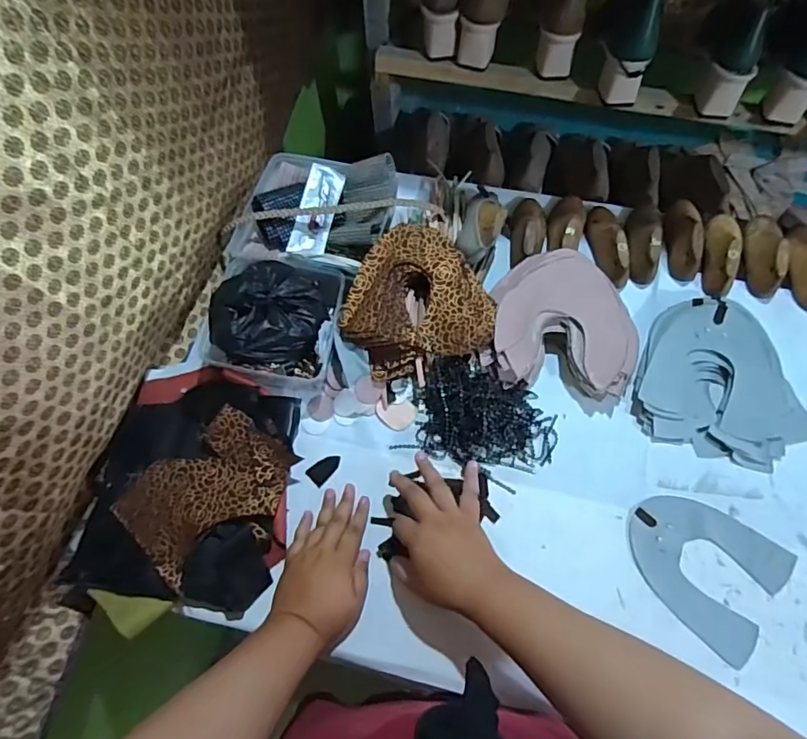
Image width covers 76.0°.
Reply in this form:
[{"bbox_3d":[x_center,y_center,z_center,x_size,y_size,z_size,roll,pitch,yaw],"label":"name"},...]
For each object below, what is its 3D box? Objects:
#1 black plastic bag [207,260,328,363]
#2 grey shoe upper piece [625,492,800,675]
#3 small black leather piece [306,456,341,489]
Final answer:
[{"bbox_3d":[-0.167,-0.076,0.648,0.144,0.070,0.148,-10,65,-3],"label":"black plastic bag"},{"bbox_3d":[0.338,0.217,0.585,0.162,0.004,0.141,37,71,16],"label":"grey shoe upper piece"},{"bbox_3d":[-0.098,0.121,0.636,0.027,0.004,0.043,36,70,16],"label":"small black leather piece"}]

